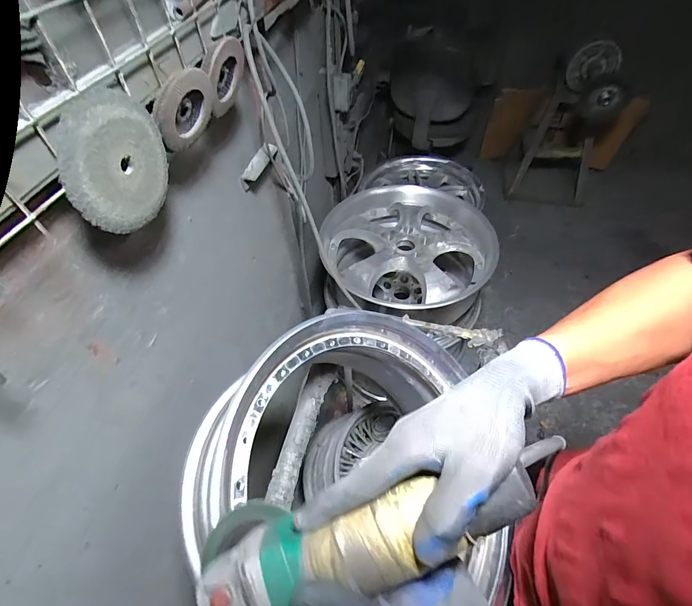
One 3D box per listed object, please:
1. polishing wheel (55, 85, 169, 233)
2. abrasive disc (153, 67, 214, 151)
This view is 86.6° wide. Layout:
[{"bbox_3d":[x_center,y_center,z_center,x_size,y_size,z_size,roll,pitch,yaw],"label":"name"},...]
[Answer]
[{"bbox_3d":[-0.235,-0.146,0.380,0.025,0.124,0.129,5,53,5],"label":"polishing wheel"},{"bbox_3d":[-0.194,-0.235,0.447,0.011,0.094,0.106,28,19,-1],"label":"abrasive disc"}]

